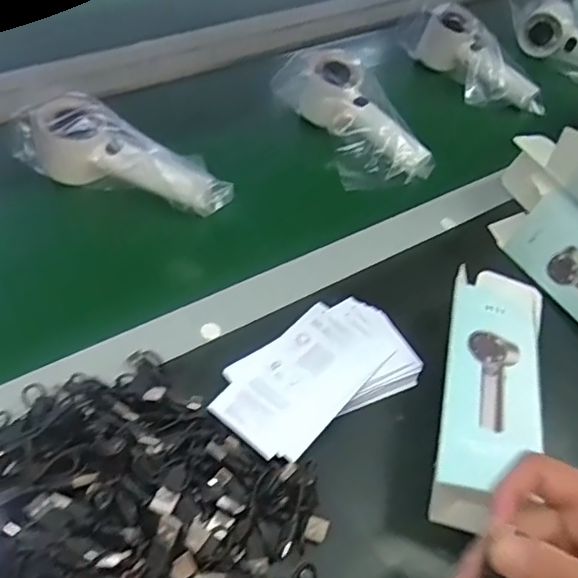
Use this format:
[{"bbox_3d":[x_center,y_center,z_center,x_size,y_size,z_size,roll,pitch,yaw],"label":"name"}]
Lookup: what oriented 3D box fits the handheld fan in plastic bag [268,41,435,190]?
[{"bbox_3d":[0.061,-0.176,0.615,0.086,0.068,0.196,-33,76,-29],"label":"handheld fan in plastic bag"}]

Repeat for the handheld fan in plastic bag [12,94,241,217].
[{"bbox_3d":[-0.147,-0.121,0.523,0.189,0.057,0.055,18,50,9],"label":"handheld fan in plastic bag"}]

